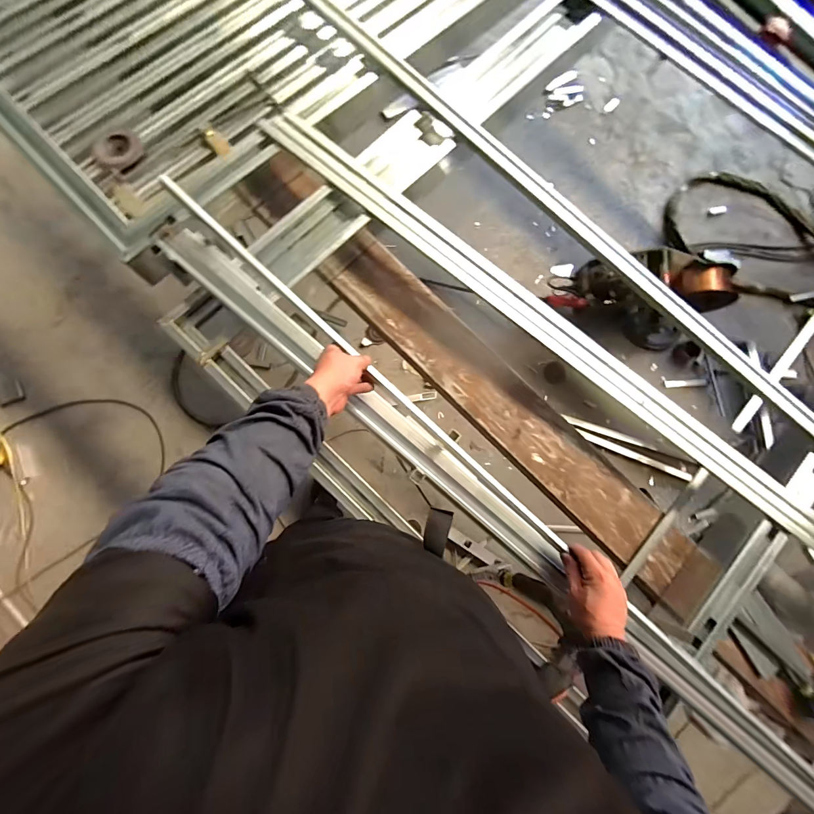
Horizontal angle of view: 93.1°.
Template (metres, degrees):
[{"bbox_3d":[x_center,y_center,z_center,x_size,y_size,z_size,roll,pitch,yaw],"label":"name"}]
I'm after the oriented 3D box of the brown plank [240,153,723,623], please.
[{"bbox_3d":[0.168,-0.056,0.867,1.344,0.049,0.158,44,80,1],"label":"brown plank"}]

